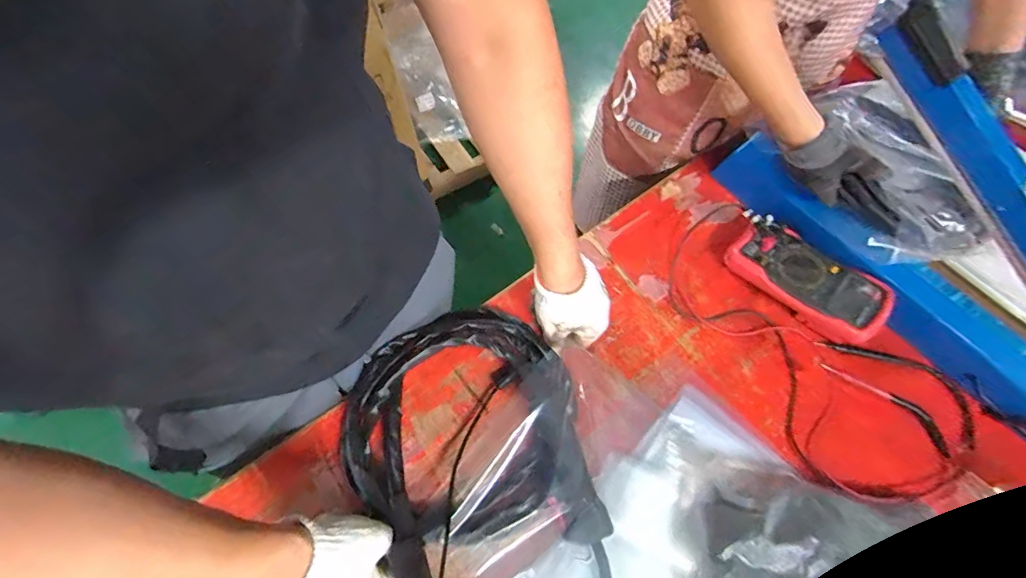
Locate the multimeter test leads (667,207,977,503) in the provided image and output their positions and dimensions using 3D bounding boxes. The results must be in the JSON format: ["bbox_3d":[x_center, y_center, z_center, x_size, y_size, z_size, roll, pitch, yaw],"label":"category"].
[{"bbox_3d":[0.390,0.066,0.611,0.241,0.018,0.438,-27,69,-15],"label":"multimeter test leads"}]

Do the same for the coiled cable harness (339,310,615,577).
[{"bbox_3d":[-0.048,0.181,0.500,0.256,0.062,0.315,-11,65,-8],"label":"coiled cable harness"}]

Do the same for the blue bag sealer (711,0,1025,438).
[{"bbox_3d":[0.502,-0.062,0.533,0.079,0.272,0.505,-31,70,-16],"label":"blue bag sealer"}]

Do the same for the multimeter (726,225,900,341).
[{"bbox_3d":[0.397,-0.012,0.623,0.095,0.056,0.199,-41,73,-19],"label":"multimeter"}]

